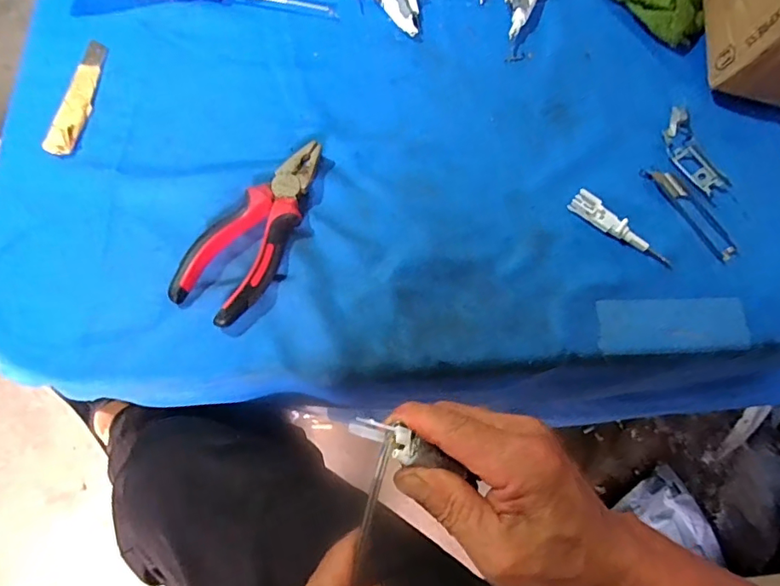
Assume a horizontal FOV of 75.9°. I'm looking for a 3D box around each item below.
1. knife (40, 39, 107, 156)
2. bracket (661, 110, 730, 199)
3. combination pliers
[{"bbox_3d":[-0.255,-0.163,0.411,0.024,0.006,0.116,7,68,-2],"label":"knife"},{"bbox_3d":[0.256,-0.121,0.427,0.029,0.007,0.086,-13,70,-9],"label":"bracket"},{"bbox_3d":[-0.098,-0.051,0.369,0.060,0.019,0.152,26,69,6],"label":"combination pliers"}]

